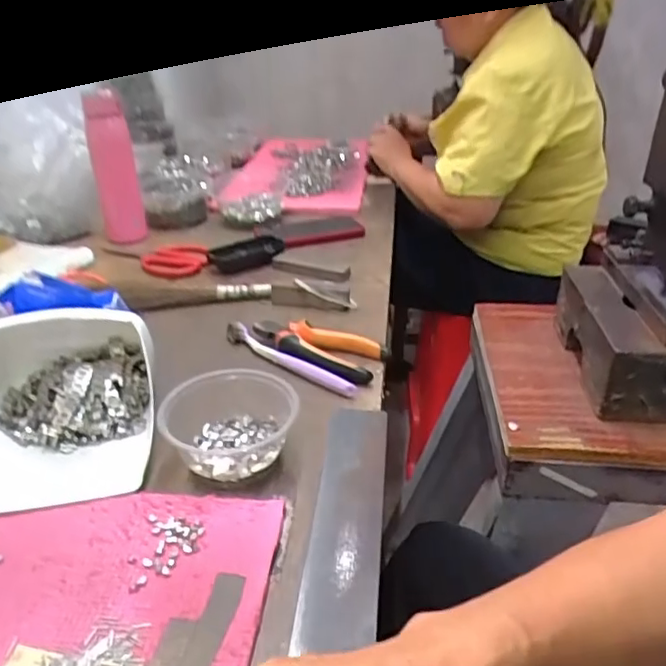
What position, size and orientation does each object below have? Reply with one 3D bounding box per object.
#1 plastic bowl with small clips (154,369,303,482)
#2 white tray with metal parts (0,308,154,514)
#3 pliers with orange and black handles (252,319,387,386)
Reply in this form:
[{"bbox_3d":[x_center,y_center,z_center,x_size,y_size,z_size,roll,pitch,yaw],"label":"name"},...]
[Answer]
[{"bbox_3d":[-0.084,0.066,0.482,0.102,0.054,0.103,1,30,0],"label":"plastic bowl with small clips"},{"bbox_3d":[-0.232,0.047,0.489,0.160,0.077,0.179,-7,31,-14],"label":"white tray with metal parts"},{"bbox_3d":[-0.023,0.013,0.613,0.145,0.019,0.069,14,33,21],"label":"pliers with orange and black handles"}]

